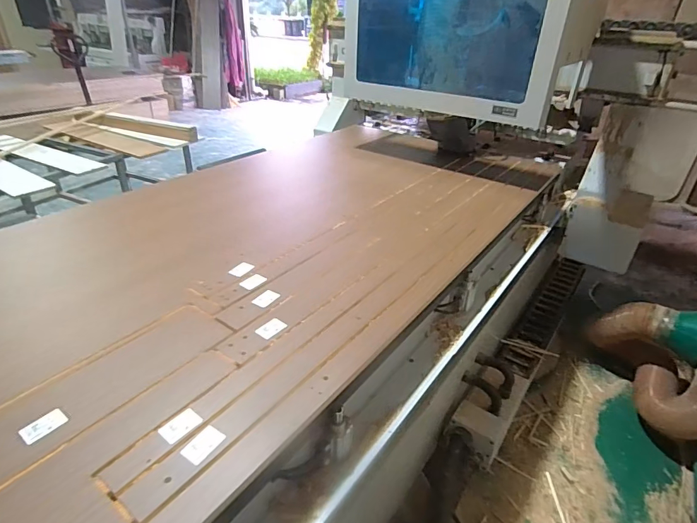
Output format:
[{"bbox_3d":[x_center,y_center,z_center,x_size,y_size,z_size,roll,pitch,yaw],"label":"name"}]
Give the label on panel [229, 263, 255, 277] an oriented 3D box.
[{"bbox_3d":[-0.290,0.023,1.143,0.039,0.004,0.066,23,38,18],"label":"label on panel"}]

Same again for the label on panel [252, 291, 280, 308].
[{"bbox_3d":[-0.204,0.092,1.035,0.044,0.004,0.072,21,31,21],"label":"label on panel"}]

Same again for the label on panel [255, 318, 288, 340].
[{"bbox_3d":[-0.173,0.151,0.942,0.043,0.004,0.065,29,41,30],"label":"label on panel"}]

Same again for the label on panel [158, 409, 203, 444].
[{"bbox_3d":[-0.289,0.282,0.719,0.046,0.004,0.065,21,33,30],"label":"label on panel"}]

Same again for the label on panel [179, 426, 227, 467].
[{"bbox_3d":[-0.238,0.300,0.688,0.039,0.004,0.065,25,38,21],"label":"label on panel"}]

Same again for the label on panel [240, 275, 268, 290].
[{"bbox_3d":[-0.249,0.054,1.093,0.046,0.008,0.066,18,34,26],"label":"label on panel"}]

